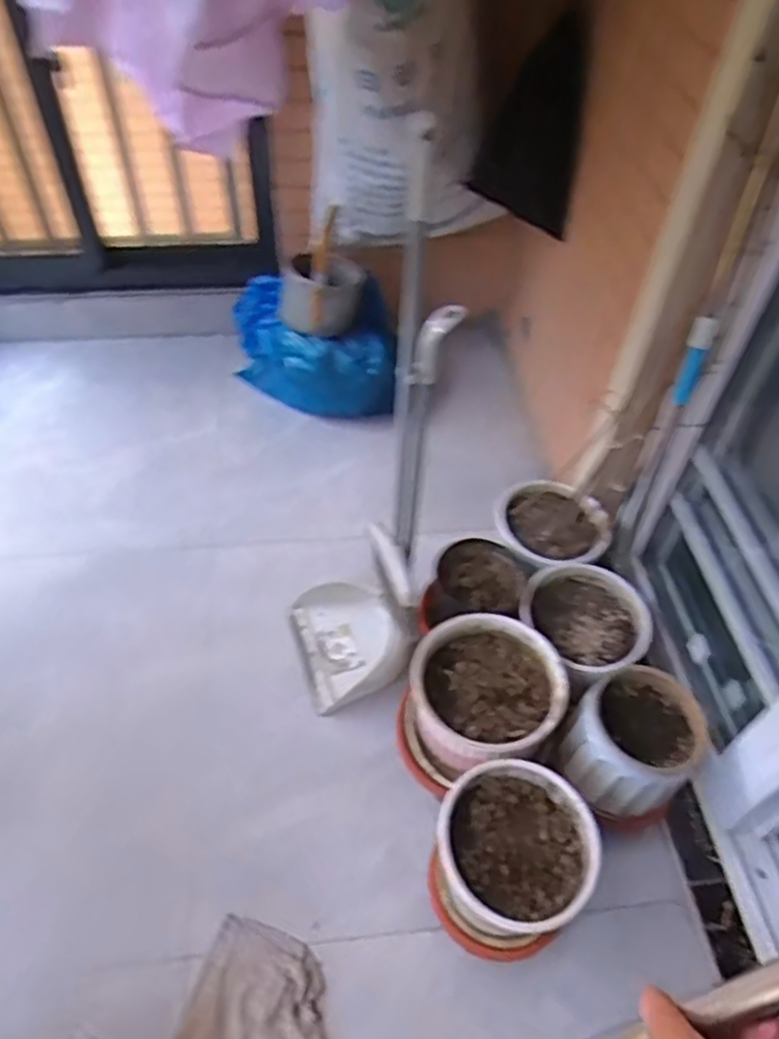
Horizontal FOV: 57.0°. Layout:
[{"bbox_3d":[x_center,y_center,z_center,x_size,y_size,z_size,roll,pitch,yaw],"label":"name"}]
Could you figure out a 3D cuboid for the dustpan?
[{"bbox_3d":[-0.042,0.019,1.149,0.246,0.713,0.236,-15,53,-15],"label":"dustpan"}]

